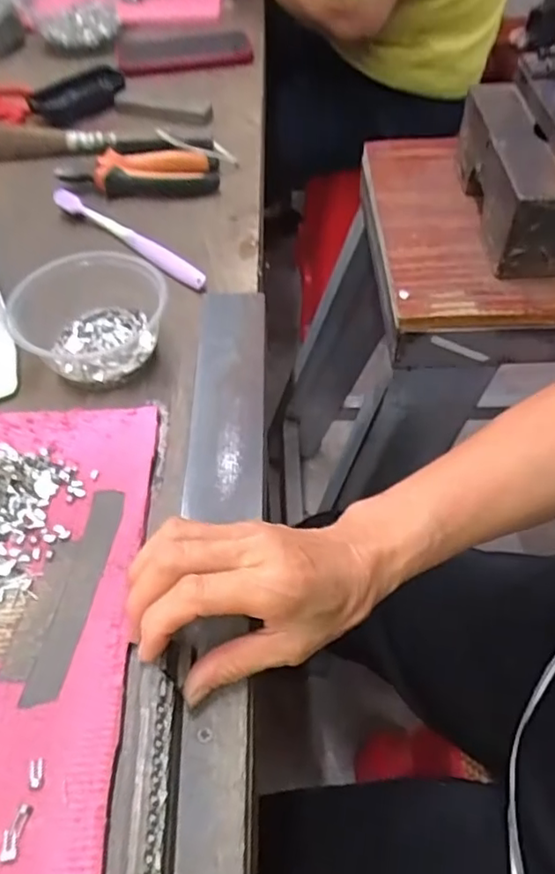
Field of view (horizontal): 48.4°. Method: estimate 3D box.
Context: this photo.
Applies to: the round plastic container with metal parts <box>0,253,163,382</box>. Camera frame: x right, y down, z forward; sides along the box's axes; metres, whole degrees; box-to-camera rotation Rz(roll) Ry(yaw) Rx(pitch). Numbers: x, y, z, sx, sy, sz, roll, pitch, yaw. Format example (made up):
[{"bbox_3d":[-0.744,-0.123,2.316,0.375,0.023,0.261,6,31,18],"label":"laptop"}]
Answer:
[{"bbox_3d":[-0.135,-0.086,0.446,0.104,0.051,0.091,-26,55,-17],"label":"round plastic container with metal parts"}]

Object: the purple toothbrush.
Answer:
[{"bbox_3d":[-0.129,-0.174,0.537,0.183,0.018,0.016,32,60,24],"label":"purple toothbrush"}]

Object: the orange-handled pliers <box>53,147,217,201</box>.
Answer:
[{"bbox_3d":[-0.133,-0.251,0.588,0.148,0.027,0.046,-3,52,0],"label":"orange-handled pliers"}]

